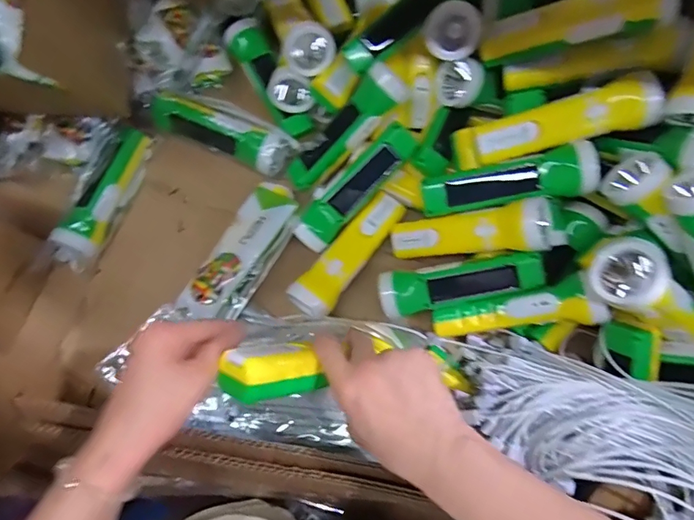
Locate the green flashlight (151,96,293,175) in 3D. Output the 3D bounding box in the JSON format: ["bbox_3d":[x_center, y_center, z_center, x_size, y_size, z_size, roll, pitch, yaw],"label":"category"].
[{"bbox_3d":[-0.155,-0.156,0.562,0.185,0.040,0.051,26,77,6],"label":"green flashlight"}]

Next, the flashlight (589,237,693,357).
[{"bbox_3d":[0.273,0.045,0.404,0.160,0.051,0.052,36,76,-24],"label":"flashlight"}]

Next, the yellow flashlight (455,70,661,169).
[{"bbox_3d":[0.203,-0.132,0.460,0.187,0.038,0.047,-13,75,19],"label":"yellow flashlight"}]

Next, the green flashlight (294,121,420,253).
[{"bbox_3d":[0.009,-0.081,0.519,0.164,0.036,0.039,-46,79,8],"label":"green flashlight"}]

